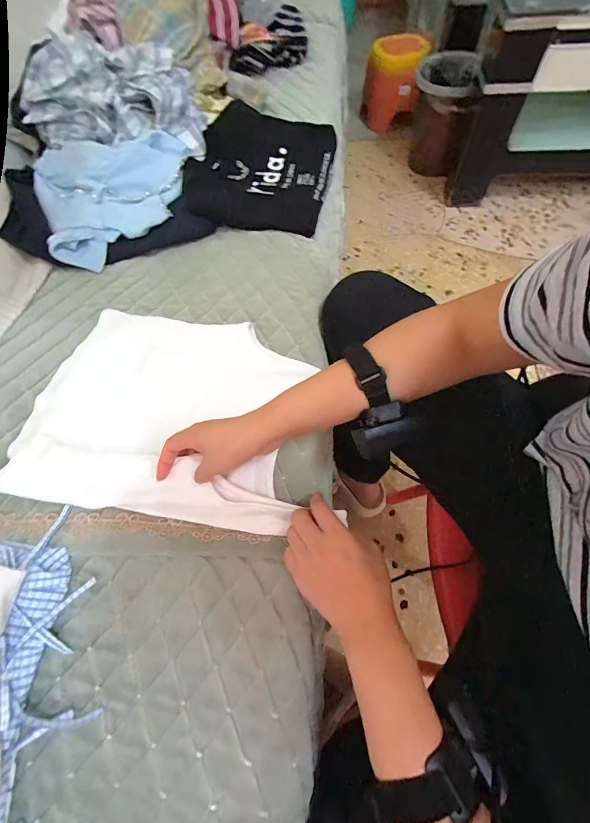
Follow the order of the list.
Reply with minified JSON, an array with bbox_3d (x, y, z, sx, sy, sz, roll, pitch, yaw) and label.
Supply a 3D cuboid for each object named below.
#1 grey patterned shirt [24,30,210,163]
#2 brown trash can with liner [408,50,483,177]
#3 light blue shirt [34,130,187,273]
[{"bbox_3d":[-0.343,-0.616,0.671,0.332,0.122,0.210,11,64,9],"label":"grey patterned shirt"},{"bbox_3d":[0.515,-1.036,1.270,0.187,0.354,0.204,6,64,7],"label":"brown trash can with liner"},{"bbox_3d":[-0.324,-0.410,0.636,0.275,0.084,0.270,-26,64,-9],"label":"light blue shirt"}]

